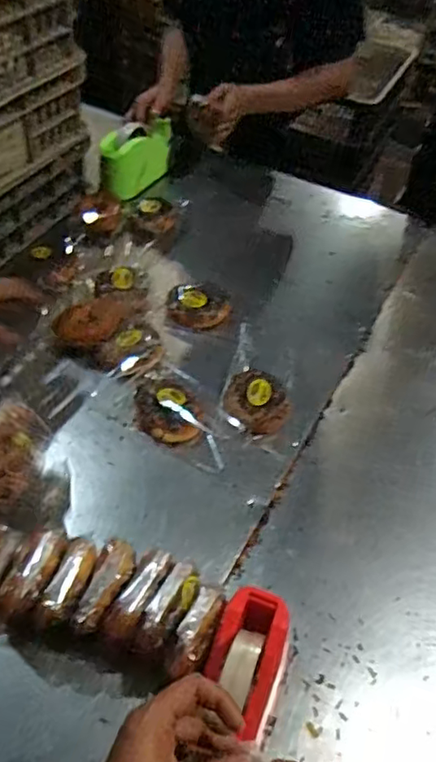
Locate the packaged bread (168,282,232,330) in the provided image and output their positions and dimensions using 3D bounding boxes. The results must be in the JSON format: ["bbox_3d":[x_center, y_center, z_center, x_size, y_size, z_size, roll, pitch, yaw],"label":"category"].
[{"bbox_3d":[-0.033,-0.125,0.963,0.108,0.037,0.094,1,49,-5],"label":"packaged bread"}]

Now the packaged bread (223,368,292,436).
[{"bbox_3d":[0.056,0.034,0.827,0.096,0.051,0.092,3,49,-3],"label":"packaged bread"}]

